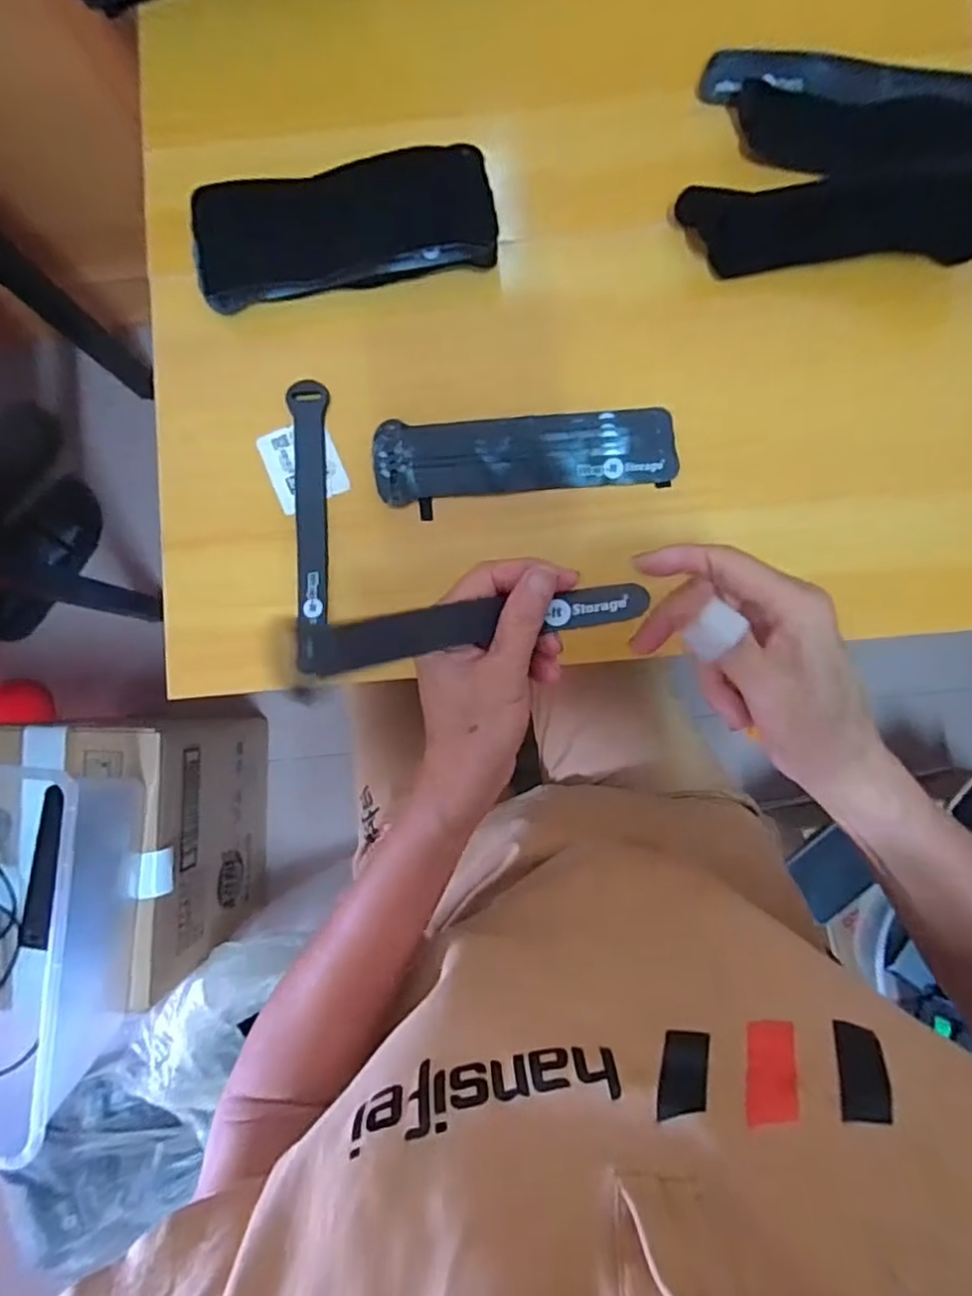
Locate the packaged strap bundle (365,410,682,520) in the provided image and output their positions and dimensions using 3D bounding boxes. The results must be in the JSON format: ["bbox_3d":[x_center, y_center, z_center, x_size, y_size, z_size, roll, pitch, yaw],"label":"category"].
[{"bbox_3d":[0.026,-0.129,0.419,0.198,0.011,0.058,-3,86,2],"label":"packaged strap bundle"}]

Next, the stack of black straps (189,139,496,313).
[{"bbox_3d":[-0.096,-0.288,0.427,0.198,0.019,0.085,-9,86,2],"label":"stack of black straps"}]

